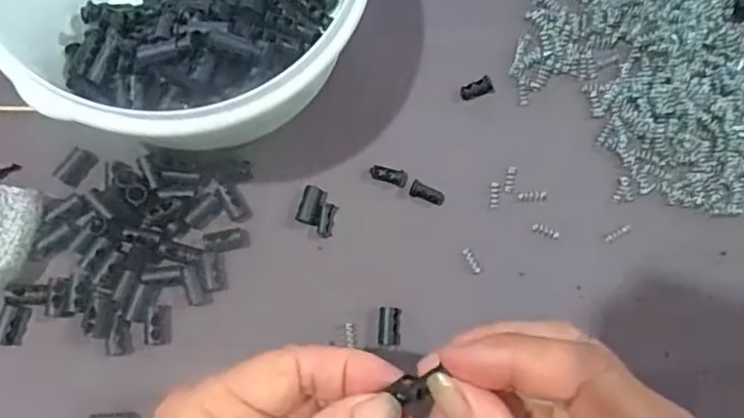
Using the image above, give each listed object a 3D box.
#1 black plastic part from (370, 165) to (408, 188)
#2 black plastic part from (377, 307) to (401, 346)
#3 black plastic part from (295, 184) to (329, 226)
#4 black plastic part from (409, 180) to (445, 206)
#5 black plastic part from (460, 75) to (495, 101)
[{"bbox_3d":[0.009,-0.017,0.304,0.019,0.006,0.008,15,81,-2],"label":"black plastic part"},{"bbox_3d":[0.008,0.057,0.291,0.011,0.007,0.018,5,81,-3],"label":"black plastic part"},{"bbox_3d":[-0.030,-0.001,0.298,0.012,0.006,0.019,18,81,-1],"label":"black plastic part"},{"bbox_3d":[0.028,-0.008,0.302,0.017,0.007,0.008,23,81,0],"label":"black plastic part"},{"bbox_3d":[0.054,-0.062,0.312,0.017,0.005,0.009,-23,84,-7],"label":"black plastic part"}]

